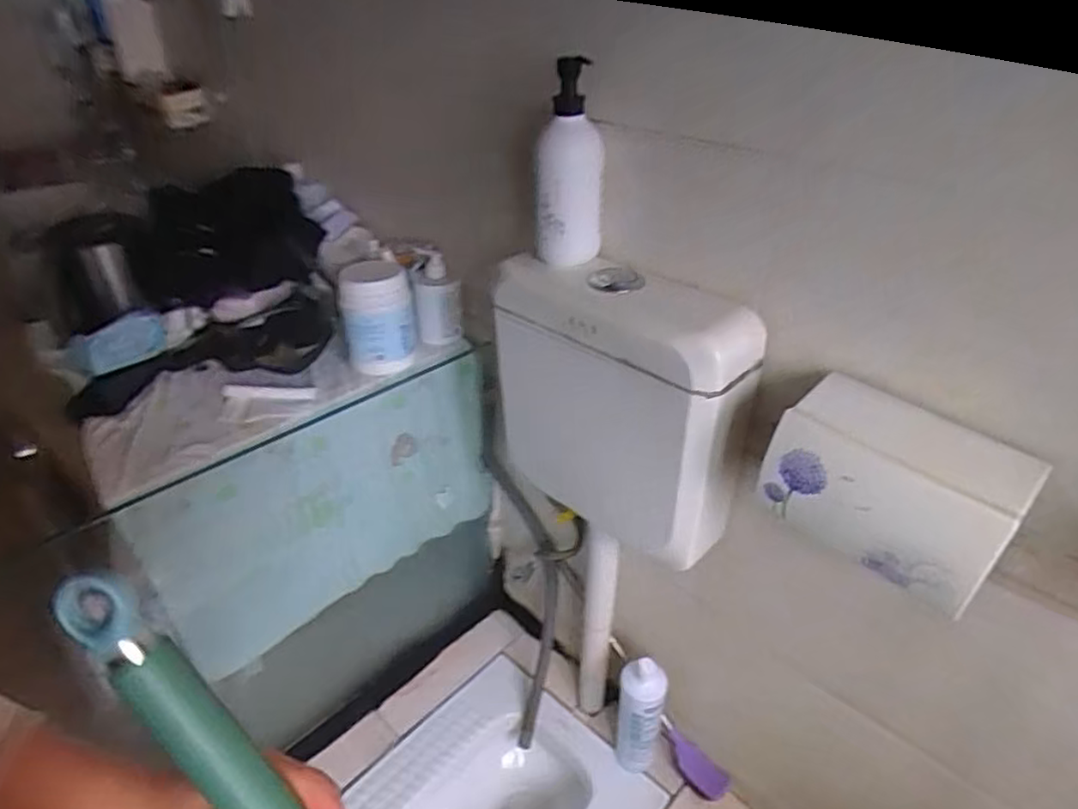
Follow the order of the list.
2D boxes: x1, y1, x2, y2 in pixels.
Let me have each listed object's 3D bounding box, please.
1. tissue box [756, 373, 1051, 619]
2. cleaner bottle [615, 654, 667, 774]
[{"bbox_3d":[0.332,0.074,0.629,0.205,0.130,0.112,26,42,33],"label":"tissue box"},{"bbox_3d":[0.171,0.549,1.146,0.077,0.273,0.069,8,35,11],"label":"cleaner bottle"}]

